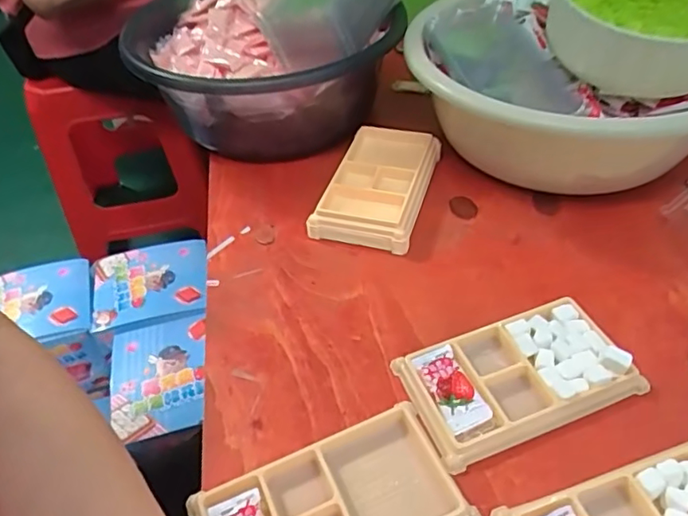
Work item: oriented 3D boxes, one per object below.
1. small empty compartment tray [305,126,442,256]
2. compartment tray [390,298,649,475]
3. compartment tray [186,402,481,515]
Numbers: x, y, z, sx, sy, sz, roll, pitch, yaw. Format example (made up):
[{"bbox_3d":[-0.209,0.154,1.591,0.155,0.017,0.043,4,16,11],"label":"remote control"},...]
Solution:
[{"bbox_3d":[0.032,-0.063,0.478,0.079,0.030,0.130,13,48,17],"label":"small empty compartment tray"},{"bbox_3d":[0.106,0.071,0.347,0.133,0.014,0.075,-18,46,-13],"label":"compartment tray"},{"bbox_3d":[-0.006,0.134,0.296,0.133,0.013,0.073,-20,47,-14],"label":"compartment tray"}]

